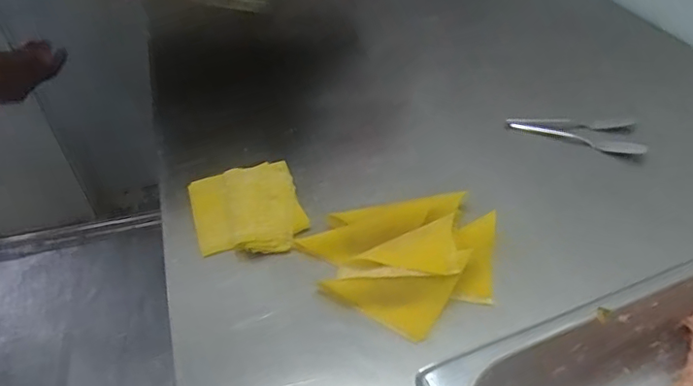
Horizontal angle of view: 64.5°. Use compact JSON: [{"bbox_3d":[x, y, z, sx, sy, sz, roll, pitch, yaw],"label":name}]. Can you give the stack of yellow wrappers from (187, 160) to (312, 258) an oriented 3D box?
[{"bbox_3d":[-0.092,0.014,0.505,0.096,0.016,0.108,-15,43,-12],"label":"stack of yellow wrappers"}]

